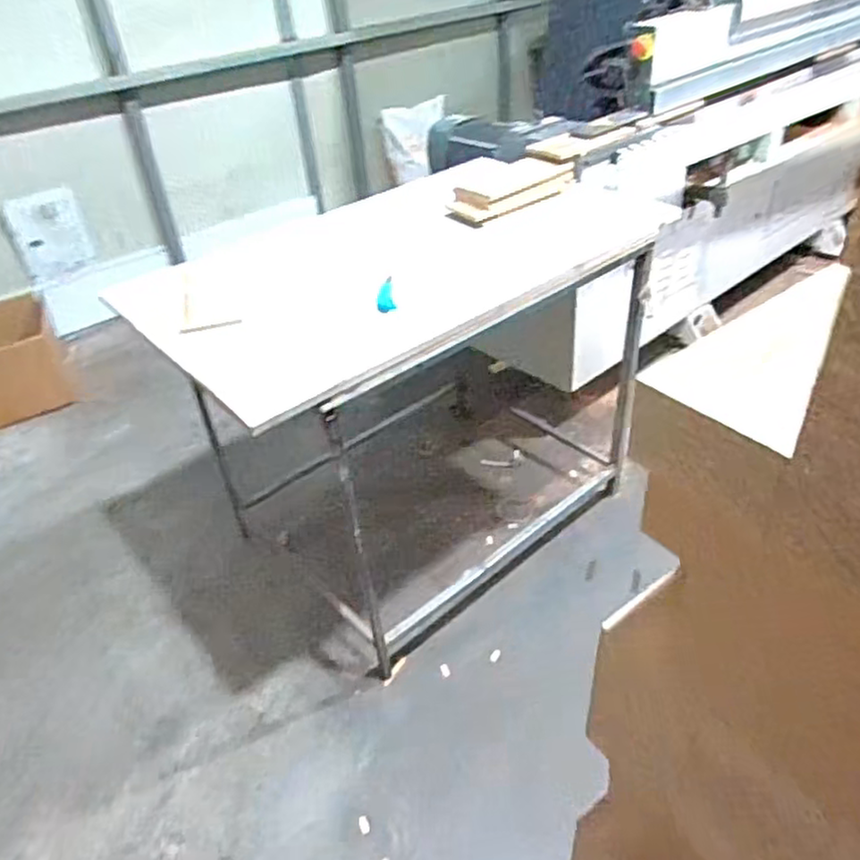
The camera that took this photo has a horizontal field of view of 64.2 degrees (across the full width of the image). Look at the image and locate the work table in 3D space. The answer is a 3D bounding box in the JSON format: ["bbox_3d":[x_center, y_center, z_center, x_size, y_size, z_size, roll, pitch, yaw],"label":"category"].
[{"bbox_3d":[-0.017,-0.137,1.914,1.271,0.906,0.799,-30,43,-29],"label":"work table"}]

